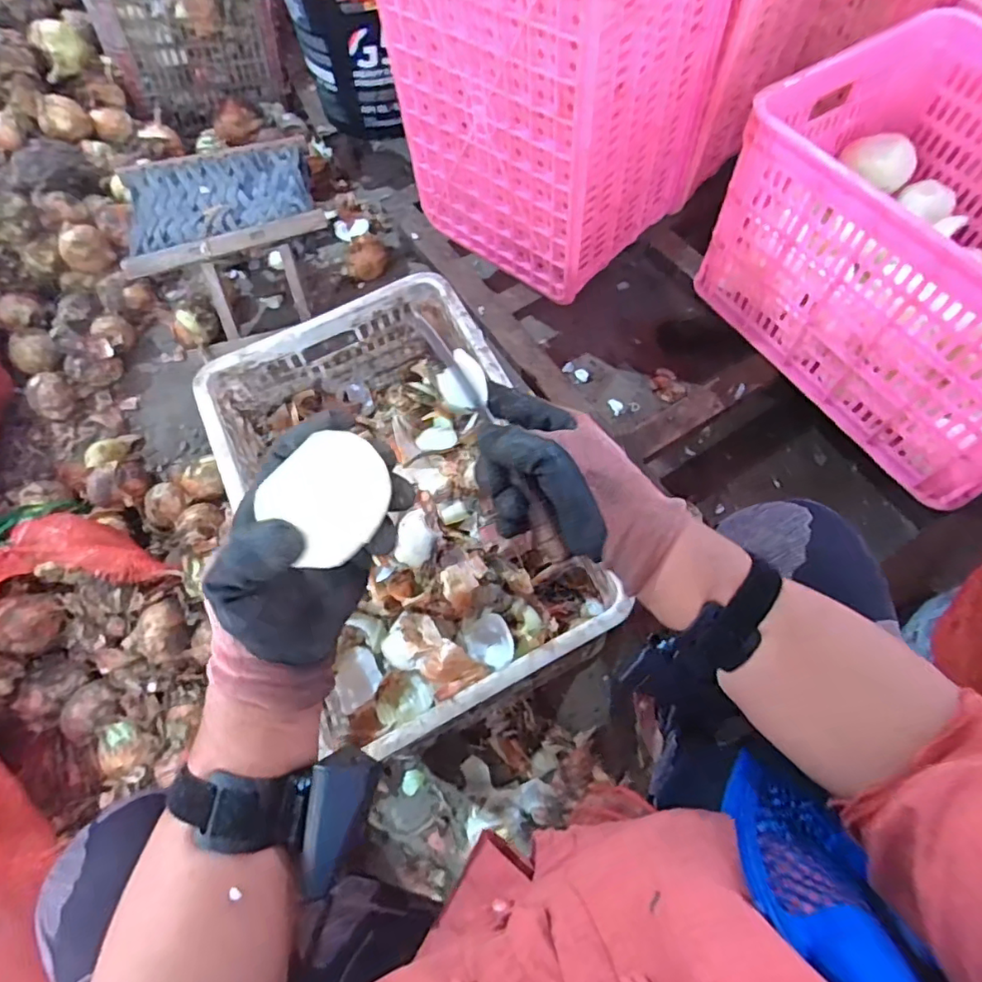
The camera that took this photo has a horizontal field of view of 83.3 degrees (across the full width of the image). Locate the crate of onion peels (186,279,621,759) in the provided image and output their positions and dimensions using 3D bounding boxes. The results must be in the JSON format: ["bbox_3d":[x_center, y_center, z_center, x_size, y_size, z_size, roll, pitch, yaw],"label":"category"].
[{"bbox_3d":[-0.111,0.014,0.695,0.355,0.157,0.530,-26,67,-11],"label":"crate of onion peels"}]

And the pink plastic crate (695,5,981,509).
[{"bbox_3d":[0.625,-0.317,0.771,0.432,0.332,0.548,-25,67,-11],"label":"pink plastic crate"}]

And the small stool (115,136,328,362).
[{"bbox_3d":[-0.450,-0.441,1.001,0.303,0.220,0.231,-17,66,-7],"label":"small stool"}]

